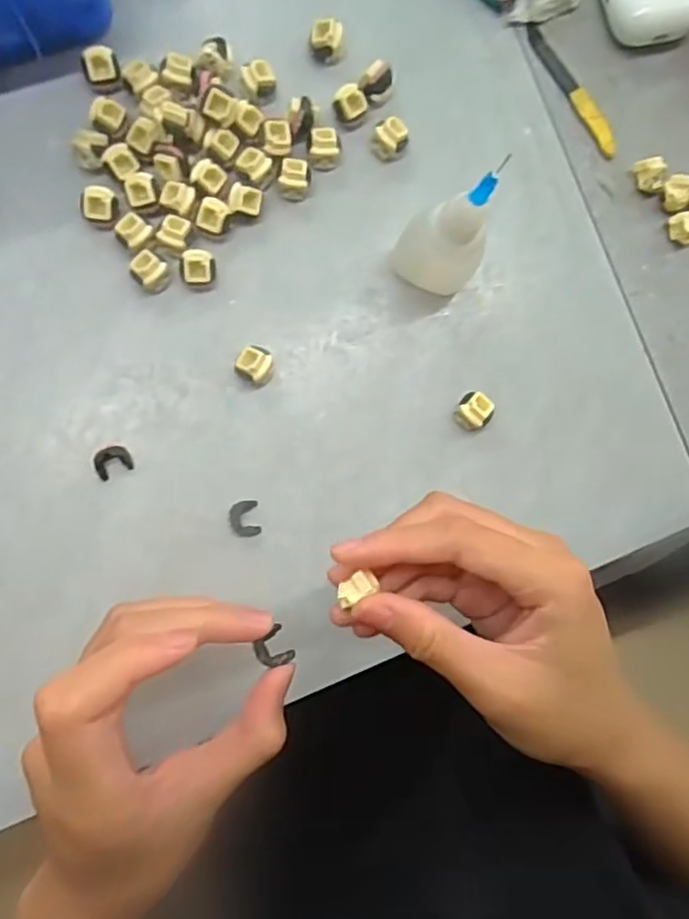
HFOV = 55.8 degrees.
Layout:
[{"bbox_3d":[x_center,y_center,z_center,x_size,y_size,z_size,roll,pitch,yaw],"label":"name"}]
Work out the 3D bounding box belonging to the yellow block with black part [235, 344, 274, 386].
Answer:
[{"bbox_3d":[-0.041,-0.043,0.297,0.017,0.014,0.016,30,84,-3],"label":"yellow block with black part"}]

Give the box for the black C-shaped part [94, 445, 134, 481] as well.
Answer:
[{"bbox_3d":[-0.103,0.001,0.289,0.015,0.007,0.013,-25,92,-6],"label":"black C-shaped part"}]

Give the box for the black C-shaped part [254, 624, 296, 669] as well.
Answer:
[{"bbox_3d":[-0.026,0.069,0.237,0.012,0.007,0.013,-30,93,-6],"label":"black C-shaped part"}]

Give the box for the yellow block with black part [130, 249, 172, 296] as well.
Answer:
[{"bbox_3d":[-0.088,-0.084,0.293,0.016,0.011,0.014,43,84,-2],"label":"yellow block with black part"}]

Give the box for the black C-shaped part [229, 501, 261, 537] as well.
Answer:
[{"bbox_3d":[-0.045,0.027,0.296,0.013,0.004,0.016,-9,87,-6],"label":"black C-shaped part"}]

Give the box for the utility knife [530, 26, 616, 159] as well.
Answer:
[{"bbox_3d":[0.114,-0.186,0.328,0.010,0.007,0.077,-33,90,-7],"label":"utility knife"}]

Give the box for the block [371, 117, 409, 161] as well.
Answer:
[{"bbox_3d":[0.022,-0.153,0.309,0.015,0.011,0.014,-30,90,-7],"label":"block"}]

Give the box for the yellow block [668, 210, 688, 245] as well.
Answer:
[{"bbox_3d":[0.170,-0.116,0.324,0.012,0.013,0.015,-17,88,-6],"label":"yellow block"}]

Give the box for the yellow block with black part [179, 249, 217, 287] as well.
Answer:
[{"bbox_3d":[-0.066,-0.086,0.295,0.016,0.013,0.014,-11,88,-6],"label":"yellow block with black part"}]

